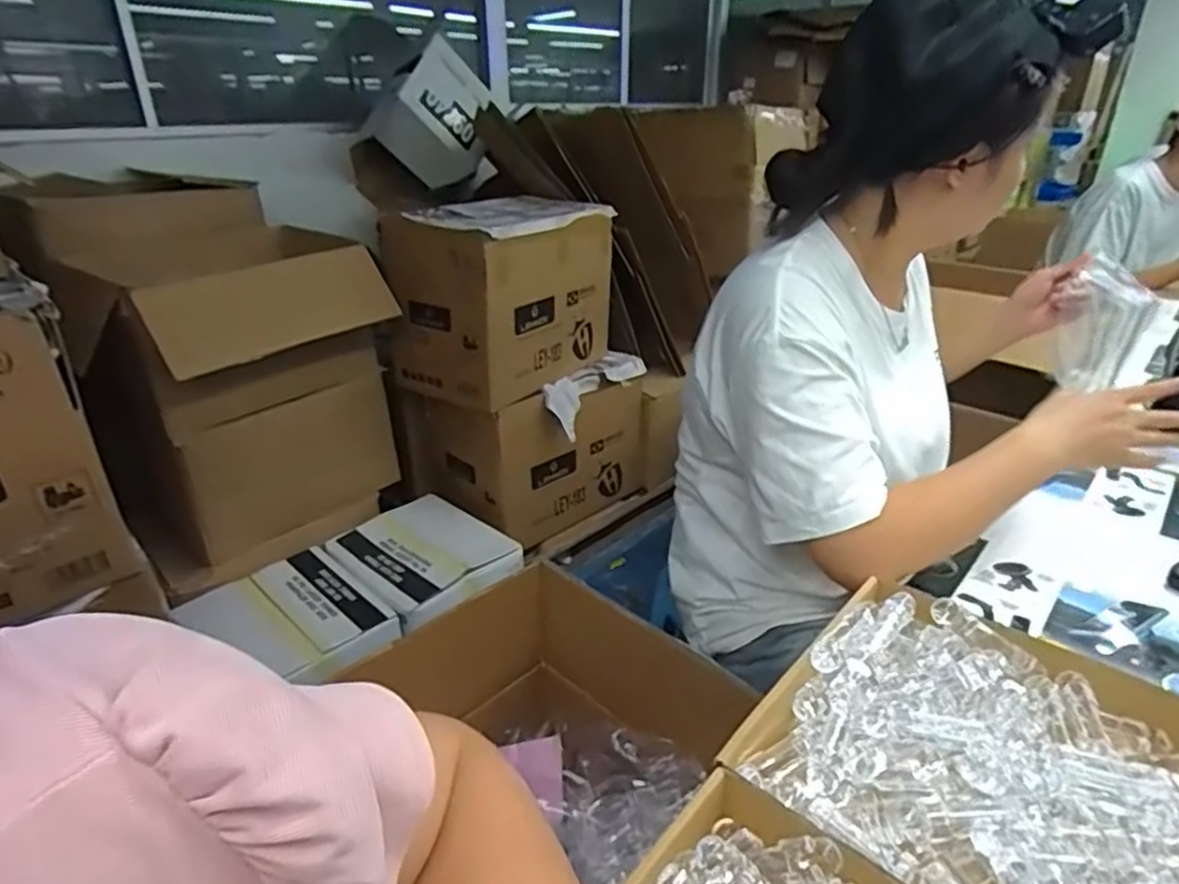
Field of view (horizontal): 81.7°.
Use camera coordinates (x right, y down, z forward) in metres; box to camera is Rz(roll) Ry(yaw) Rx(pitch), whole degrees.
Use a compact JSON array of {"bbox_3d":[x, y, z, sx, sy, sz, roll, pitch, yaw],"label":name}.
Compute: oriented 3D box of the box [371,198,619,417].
[{"bbox_3d":[-0.229,-0.372,1.781,0.363,0.432,0.521,17,31,32],"label":"box"}]

